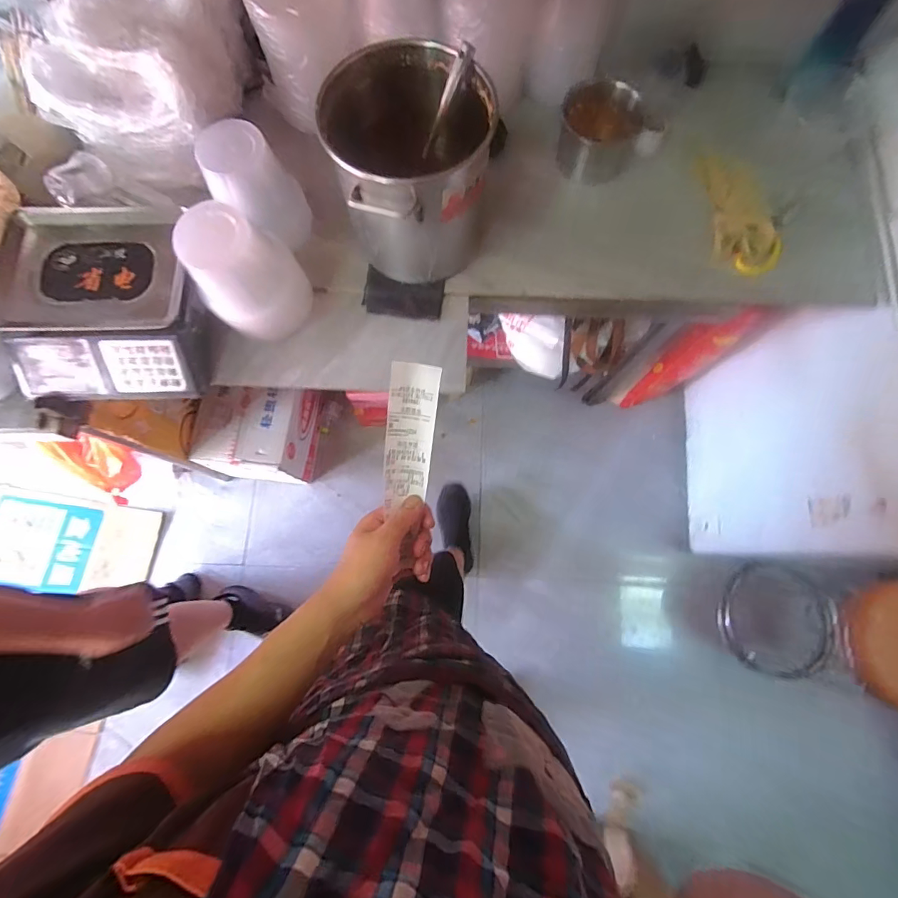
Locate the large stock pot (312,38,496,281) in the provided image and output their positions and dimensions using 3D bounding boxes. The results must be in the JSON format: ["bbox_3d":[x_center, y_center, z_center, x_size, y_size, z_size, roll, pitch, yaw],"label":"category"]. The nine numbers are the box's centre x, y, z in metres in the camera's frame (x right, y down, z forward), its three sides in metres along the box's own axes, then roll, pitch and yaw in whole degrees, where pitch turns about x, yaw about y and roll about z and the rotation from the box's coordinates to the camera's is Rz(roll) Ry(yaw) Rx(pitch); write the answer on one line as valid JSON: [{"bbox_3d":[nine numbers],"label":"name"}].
[{"bbox_3d":[-0.060,-0.450,0.759,0.243,0.281,0.223,0,75,0],"label":"large stock pot"}]

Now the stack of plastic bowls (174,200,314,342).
[{"bbox_3d":[-0.320,-0.287,0.742,0.155,0.226,0.132,-29,77,-7],"label":"stack of plastic bowls"}]

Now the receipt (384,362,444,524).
[{"bbox_3d":[-0.043,-0.015,0.488,0.051,0.013,0.151,7,103,-4],"label":"receipt"}]

